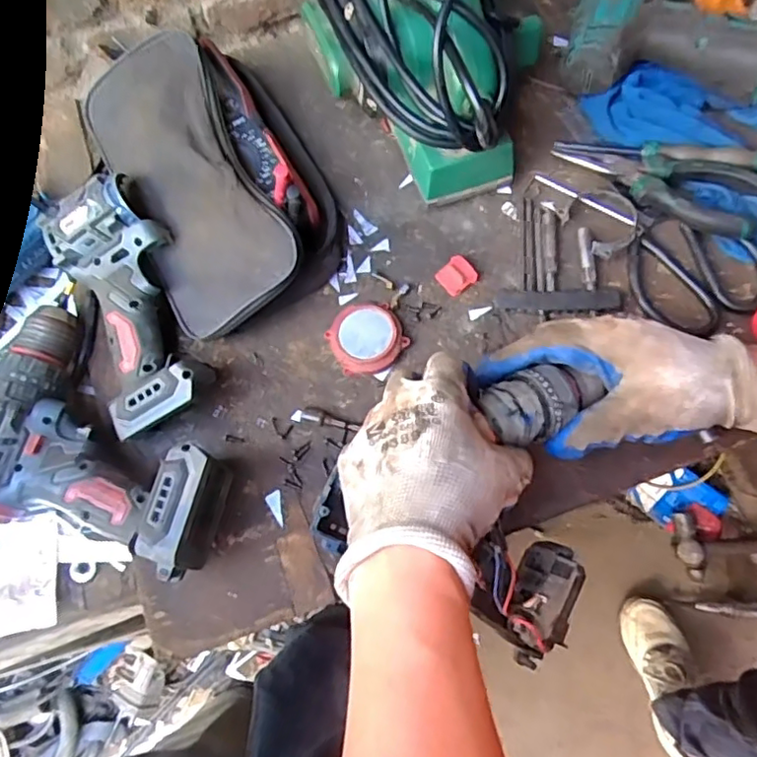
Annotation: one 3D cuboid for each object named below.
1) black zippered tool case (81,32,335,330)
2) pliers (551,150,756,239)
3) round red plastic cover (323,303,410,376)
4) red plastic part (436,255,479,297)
[{"bbox_3d":[-0.121,-0.156,0.472,0.148,0.074,0.219,-25,74,-7],"label":"black zippered tool case"},{"bbox_3d":[0.221,-0.156,0.482,0.155,0.019,0.059,18,74,6],"label":"pliers"},{"bbox_3d":[-0.009,-0.032,0.468,0.055,0.018,0.055,0,73,1],"label":"round red plastic cover"},{"bbox_3d":[0.062,-0.081,0.483,0.027,0.009,0.025,-39,76,-11],"label":"red plastic part"}]

